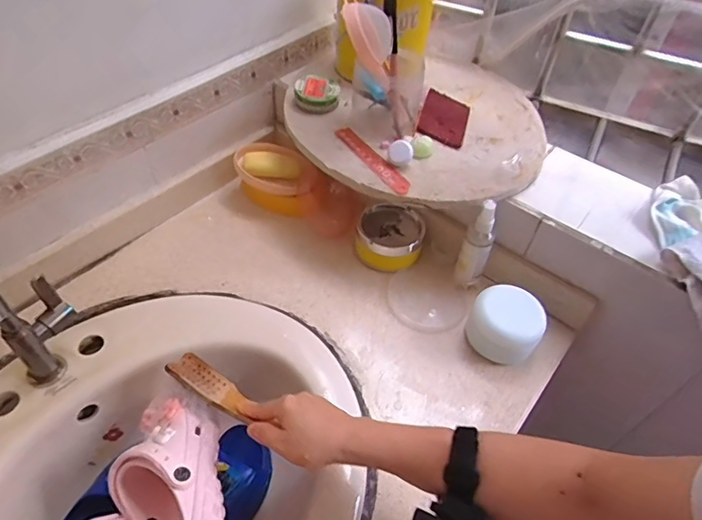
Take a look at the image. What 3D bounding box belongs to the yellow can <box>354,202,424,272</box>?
[{"bbox_3d":[0.058,-0.035,0.741,0.093,0.054,0.099,3,48,-3],"label":"yellow can"}]

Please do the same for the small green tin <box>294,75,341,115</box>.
[{"bbox_3d":[-0.053,-0.254,0.746,0.065,0.029,0.058,-4,49,-9],"label":"small green tin"}]

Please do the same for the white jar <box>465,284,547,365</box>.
[{"bbox_3d":[0.197,0.085,0.632,0.087,0.066,0.083,3,48,-3],"label":"white jar"}]

